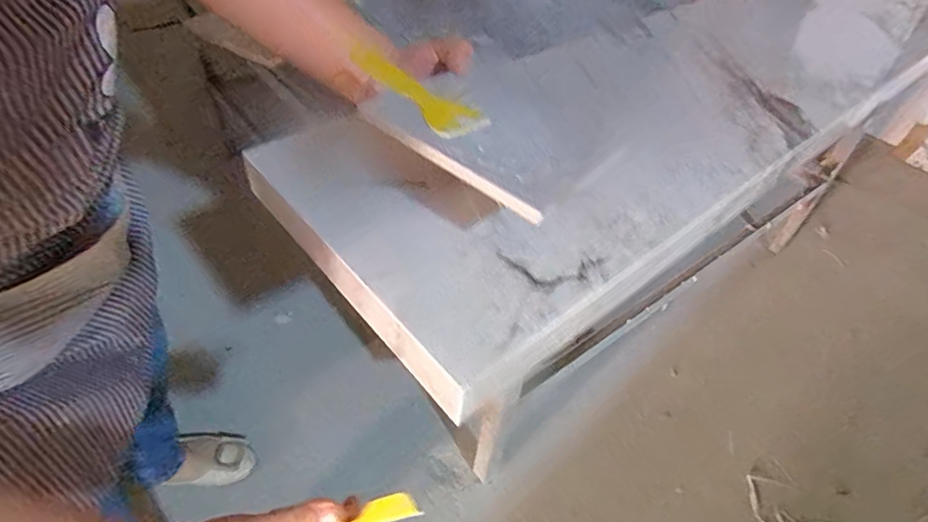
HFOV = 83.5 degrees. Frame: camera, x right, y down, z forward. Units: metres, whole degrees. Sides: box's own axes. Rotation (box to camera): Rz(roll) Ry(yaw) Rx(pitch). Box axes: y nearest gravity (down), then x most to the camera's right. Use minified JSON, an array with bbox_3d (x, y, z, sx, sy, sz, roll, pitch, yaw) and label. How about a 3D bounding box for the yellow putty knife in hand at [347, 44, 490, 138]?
[{"bbox_3d":[-0.037,-0.125,0.377,0.043,0.006,0.121,-34,63,-30],"label":"yellow putty knife in hand"}]

